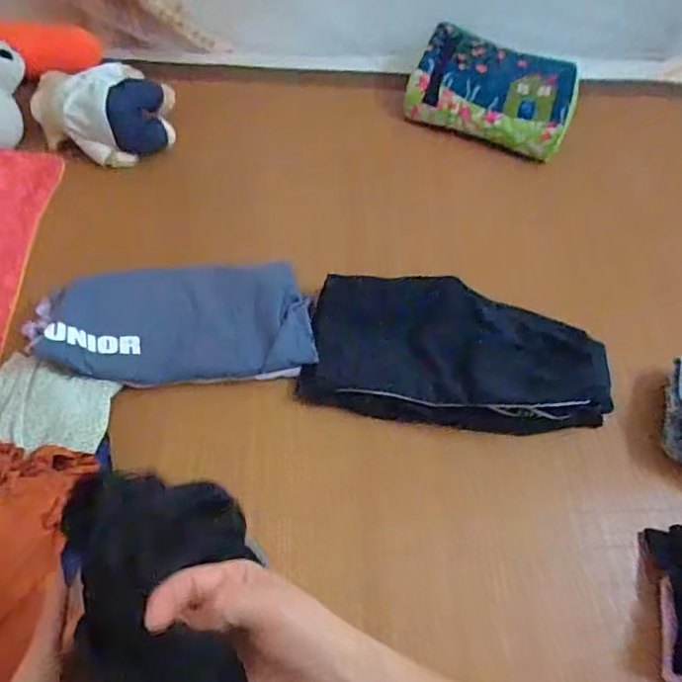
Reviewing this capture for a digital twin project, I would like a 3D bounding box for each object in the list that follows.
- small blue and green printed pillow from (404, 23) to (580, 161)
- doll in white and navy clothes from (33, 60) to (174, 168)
[{"bbox_3d":[0.334,-0.551,1.275,0.338,0.082,0.273,20,59,8],"label":"small blue and green printed pillow"},{"bbox_3d":[-0.451,-0.445,1.137,0.257,0.117,0.184,-21,63,-16],"label":"doll in white and navy clothes"}]

